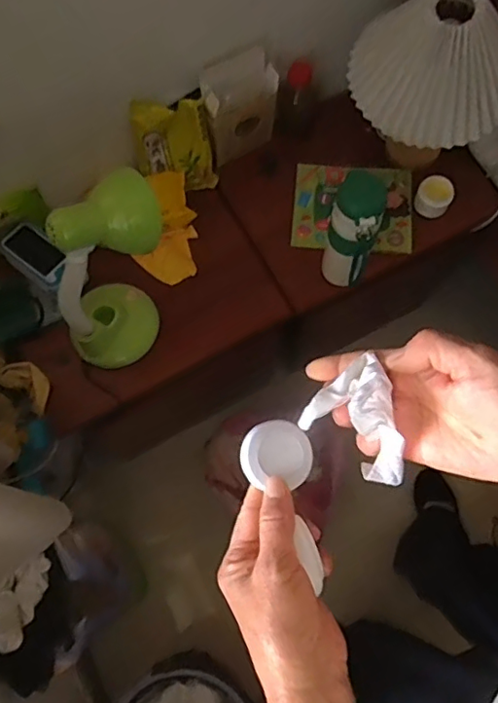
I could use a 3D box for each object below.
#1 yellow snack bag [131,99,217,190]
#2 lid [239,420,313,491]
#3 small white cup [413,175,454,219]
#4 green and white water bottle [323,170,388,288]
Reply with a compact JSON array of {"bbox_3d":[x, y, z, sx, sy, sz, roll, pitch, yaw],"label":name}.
[{"bbox_3d":[-0.126,-0.352,0.980,0.127,0.177,0.063,-5,70,-1],"label":"yellow snack bag"},{"bbox_3d":[0.018,0.067,0.372,0.046,0.010,0.043,0,70,1],"label":"lid"},{"bbox_3d":[0.331,-0.275,1.010,0.061,0.059,0.059,0,70,1],"label":"small white cup"},{"bbox_3d":[0.158,-0.171,0.881,0.071,0.245,0.094,14,71,6],"label":"green and white water bottle"}]

